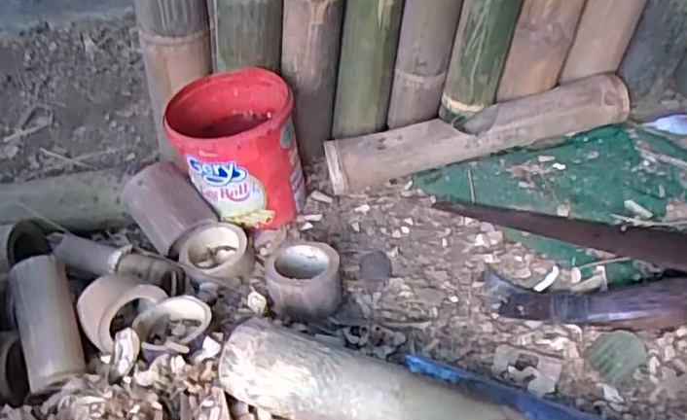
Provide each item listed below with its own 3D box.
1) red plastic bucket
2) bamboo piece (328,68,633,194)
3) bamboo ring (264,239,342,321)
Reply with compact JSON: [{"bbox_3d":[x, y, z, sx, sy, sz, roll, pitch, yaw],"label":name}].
[{"bbox_3d":[-0.123,-0.066,0.762,0.134,0.160,0.134,-4,42,3],"label":"red plastic bucket"},{"bbox_3d":[0.175,-0.104,0.839,0.406,0.063,0.073,-13,42,-6],"label":"bamboo piece"},{"bbox_3d":[-0.040,0.074,0.664,0.074,0.062,0.079,-4,42,3],"label":"bamboo ring"}]

